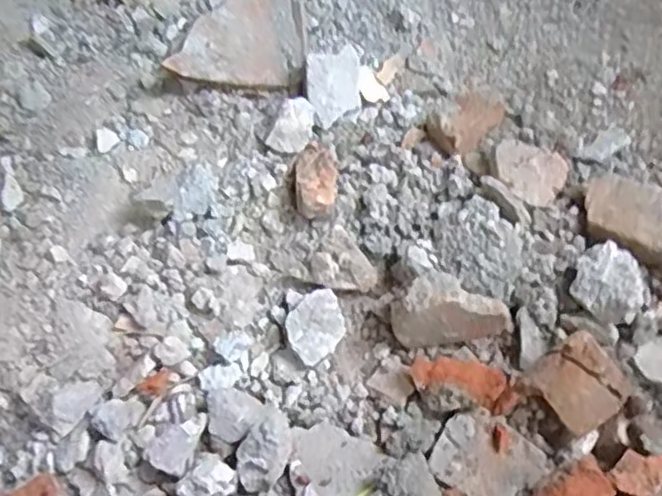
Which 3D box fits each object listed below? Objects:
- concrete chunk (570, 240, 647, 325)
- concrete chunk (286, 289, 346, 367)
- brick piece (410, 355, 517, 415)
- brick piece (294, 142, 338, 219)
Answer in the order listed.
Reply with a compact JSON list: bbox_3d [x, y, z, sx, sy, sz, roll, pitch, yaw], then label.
[{"bbox_3d":[0.299,0.039,0.717,0.076,0.052,0.081,-3,63,5],"label":"concrete chunk"},{"bbox_3d":[-0.016,0.089,0.757,0.057,0.034,0.076,39,71,20],"label":"concrete chunk"},{"bbox_3d":[0.142,0.141,0.710,0.114,0.038,0.045,13,65,10],"label":"brick piece"},{"bbox_3d":[-0.019,-0.088,0.840,0.054,0.042,0.109,-3,50,2],"label":"brick piece"}]

